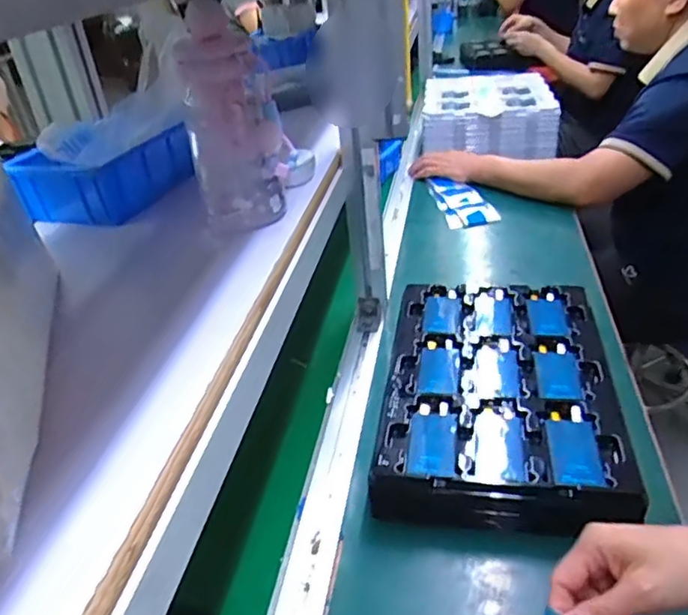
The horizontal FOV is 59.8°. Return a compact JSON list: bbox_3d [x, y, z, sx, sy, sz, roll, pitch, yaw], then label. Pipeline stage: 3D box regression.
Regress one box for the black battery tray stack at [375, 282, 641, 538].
[{"bbox_3d":[0.169,0.085,0.661,0.236,0.058,0.341,1,33,12],"label":"black battery tray stack"}]

